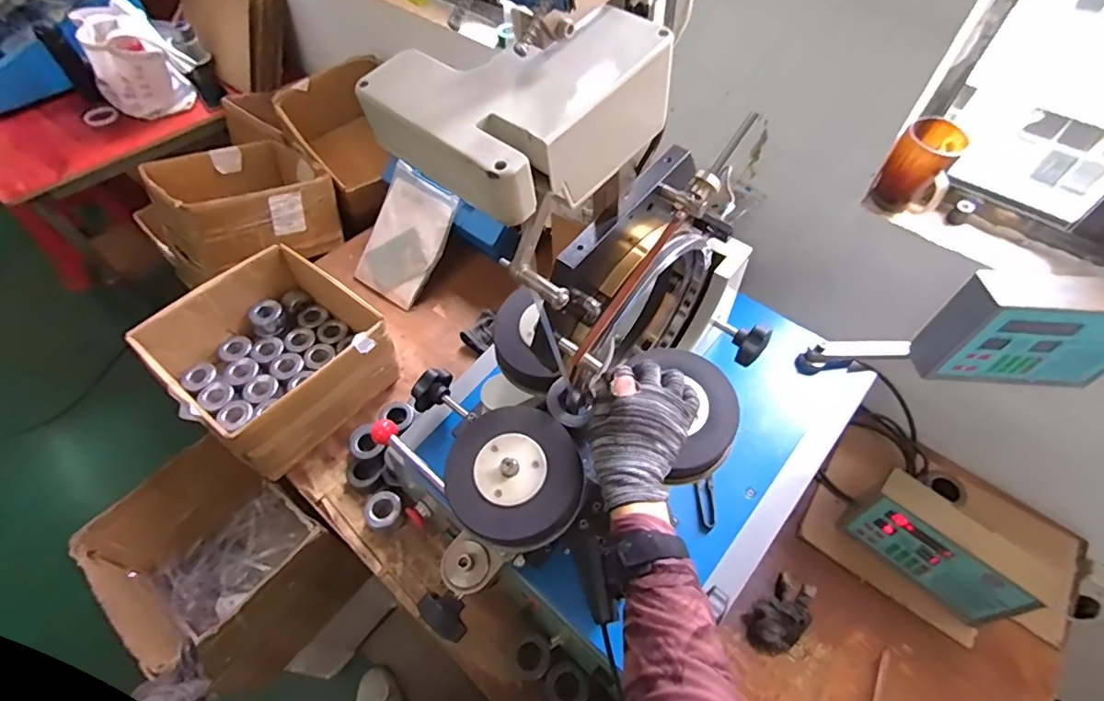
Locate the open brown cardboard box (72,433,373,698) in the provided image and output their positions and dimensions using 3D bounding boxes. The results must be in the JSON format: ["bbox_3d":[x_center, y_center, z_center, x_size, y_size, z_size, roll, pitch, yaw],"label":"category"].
[{"bbox_3d":[-0.601,0.404,0.971,0.331,0.287,0.295,30,59,20],"label":"open brown cardboard box"}]

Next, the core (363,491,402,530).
[{"bbox_3d":[-0.285,0.268,0.874,0.066,0.030,0.062,0,54,0],"label":"core"}]

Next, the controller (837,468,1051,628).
[{"bbox_3d":[0.581,0.298,0.793,0.226,0.162,0.063,39,62,24],"label":"controller"}]

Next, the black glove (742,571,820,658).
[{"bbox_3d":[0.352,0.400,0.786,0.119,0.062,0.076,-31,60,-21],"label":"black glove"}]

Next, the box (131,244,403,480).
[{"bbox_3d":[-0.507,0.000,0.975,0.326,0.152,0.348,33,60,21],"label":"box"}]

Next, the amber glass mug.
[{"bbox_3d":[0.533,-0.257,0.752,0.083,0.112,0.089,-39,63,-25],"label":"amber glass mug"}]

